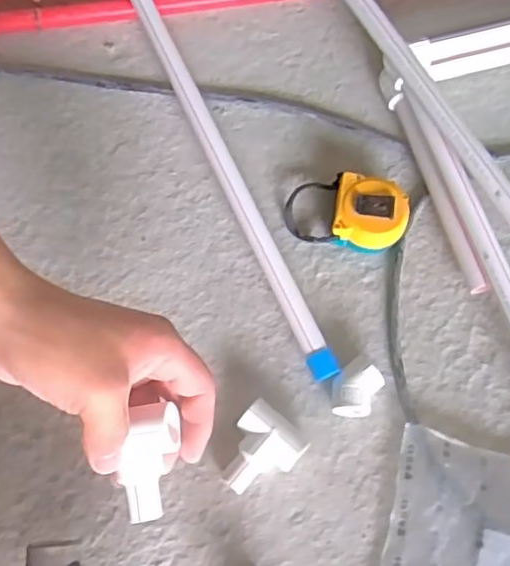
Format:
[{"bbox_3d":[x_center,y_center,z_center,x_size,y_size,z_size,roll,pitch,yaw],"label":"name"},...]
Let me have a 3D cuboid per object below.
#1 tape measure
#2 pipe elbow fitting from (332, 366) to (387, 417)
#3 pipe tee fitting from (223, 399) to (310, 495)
[{"bbox_3d":[0.081,-0.065,0.557,0.102,0.041,0.060,14,70,2],"label":"tape measure"},{"bbox_3d":[0.082,0.087,0.501,0.040,0.032,0.036,3,70,-2],"label":"pipe elbow fitting"},{"bbox_3d":[0.002,0.131,0.485,0.052,0.031,0.064,40,73,11],"label":"pipe tee fitting"}]

